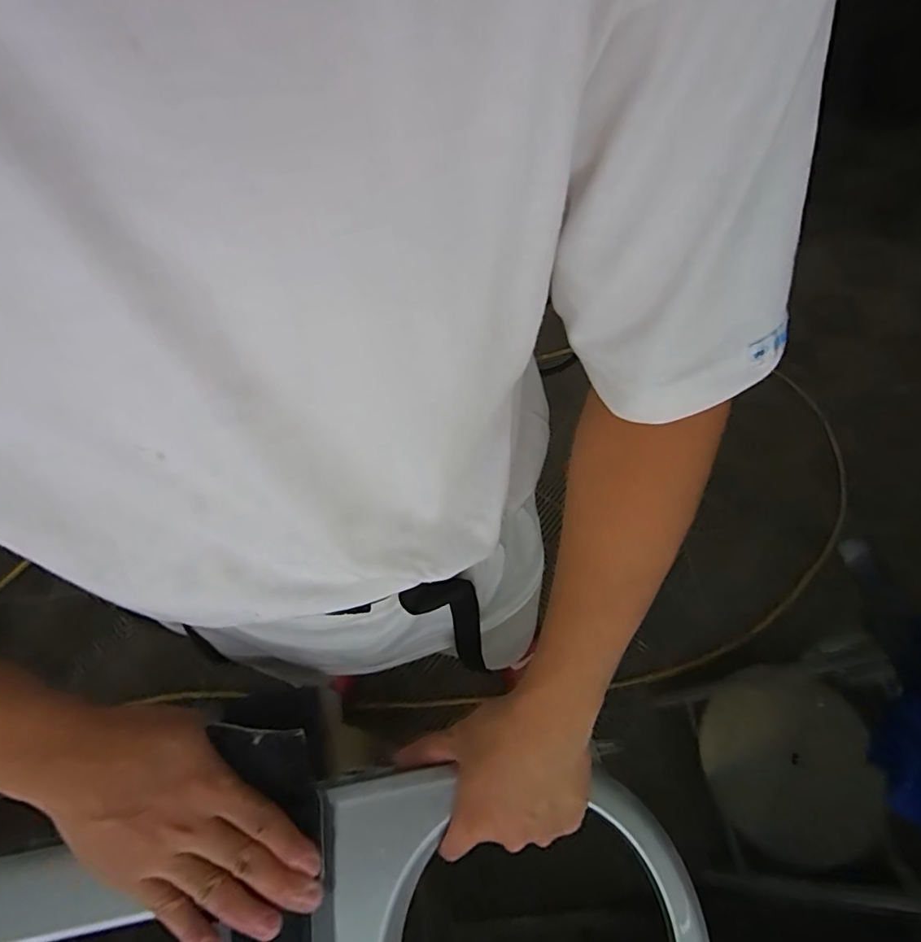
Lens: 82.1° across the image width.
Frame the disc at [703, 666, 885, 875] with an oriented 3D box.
[{"bbox_3d":[0.632,0.552,1.006,0.322,0.039,0.321,0,76,0],"label":"disc"}]

